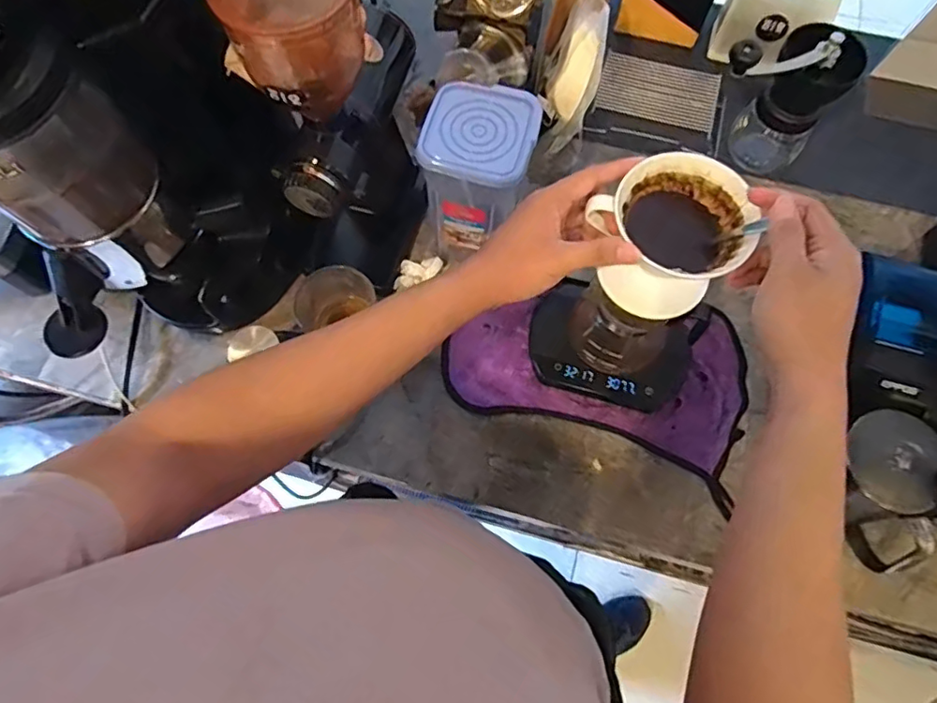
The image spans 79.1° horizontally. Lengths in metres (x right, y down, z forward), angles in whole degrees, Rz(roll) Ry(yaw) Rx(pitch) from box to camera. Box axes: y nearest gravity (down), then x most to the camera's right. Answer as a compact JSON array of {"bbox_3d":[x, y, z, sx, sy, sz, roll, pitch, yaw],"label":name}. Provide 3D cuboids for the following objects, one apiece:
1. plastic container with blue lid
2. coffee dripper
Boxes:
[{"bbox_3d":[0.009,-0.180,0.597,0.104,0.146,0.110,14,71,5],"label":"plastic container with blue lid"},{"bbox_3d":[0.172,-0.096,0.486,0.109,0.110,0.105,-34,74,-11],"label":"coffee dripper"}]

